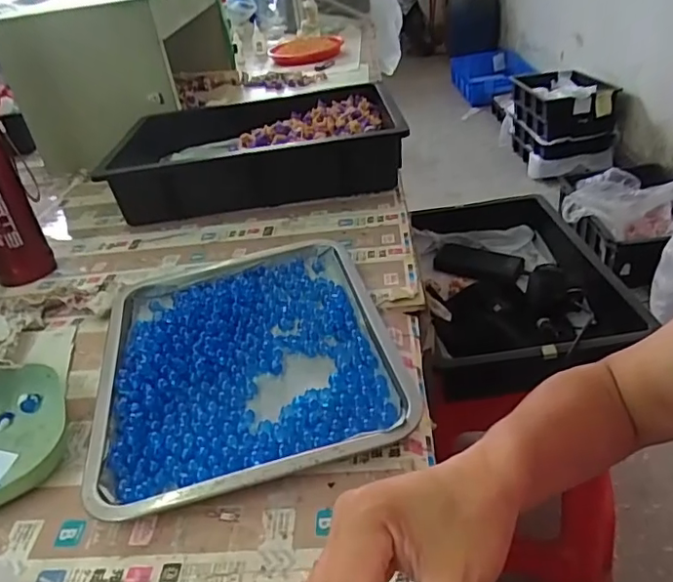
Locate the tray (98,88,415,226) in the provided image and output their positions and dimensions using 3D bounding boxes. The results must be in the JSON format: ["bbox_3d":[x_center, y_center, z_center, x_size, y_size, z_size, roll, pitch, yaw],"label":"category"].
[{"bbox_3d":[-0.139,-0.235,0.918,0.451,0.092,0.320,-8,33,-1],"label":"tray"}]

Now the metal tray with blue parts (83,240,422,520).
[{"bbox_3d":[-0.087,0.049,0.538,0.272,0.030,0.333,-13,33,-9],"label":"metal tray with blue parts"}]

